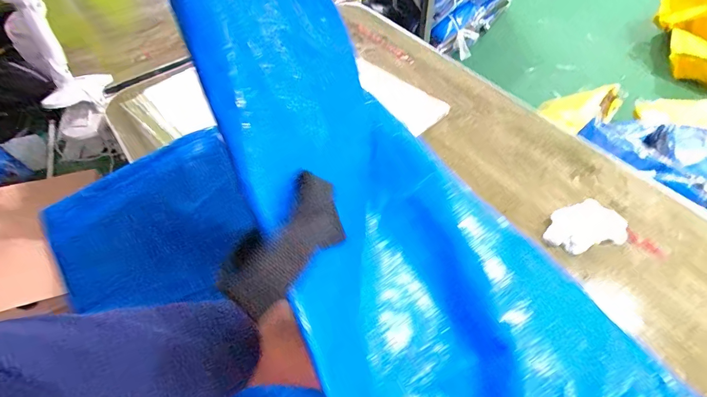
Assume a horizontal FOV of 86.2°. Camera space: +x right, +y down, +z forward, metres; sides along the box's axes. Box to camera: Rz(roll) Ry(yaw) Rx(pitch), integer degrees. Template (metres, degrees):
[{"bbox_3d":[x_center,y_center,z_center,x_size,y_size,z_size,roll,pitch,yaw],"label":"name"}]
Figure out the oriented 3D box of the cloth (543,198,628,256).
[{"bbox_3d":[0.306,0.039,0.502,0.114,0.013,0.067,-20,56,-11],"label":"cloth"}]

